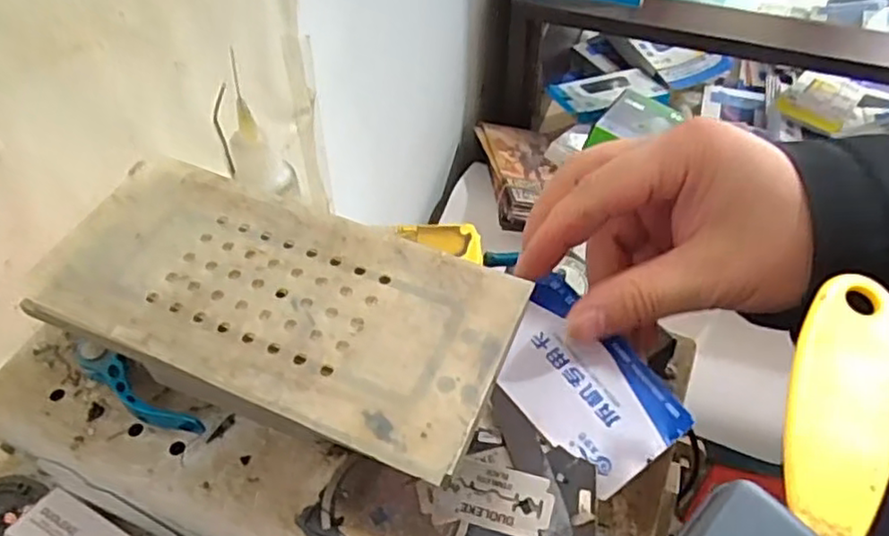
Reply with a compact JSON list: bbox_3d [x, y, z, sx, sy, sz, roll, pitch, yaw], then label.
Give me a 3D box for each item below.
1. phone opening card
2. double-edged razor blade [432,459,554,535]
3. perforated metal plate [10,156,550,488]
[{"bbox_3d":[0.054,0.045,0.269,0.052,0.006,0.081,-33,64,-21],"label":"phone opening card"},{"bbox_3d":[0.018,0.082,0.240,0.040,0.004,0.022,10,56,14],"label":"double-edged razor blade"},{"bbox_3d":[-0.061,0.009,0.235,0.165,0.006,0.082,19,51,15],"label":"perforated metal plate"}]

